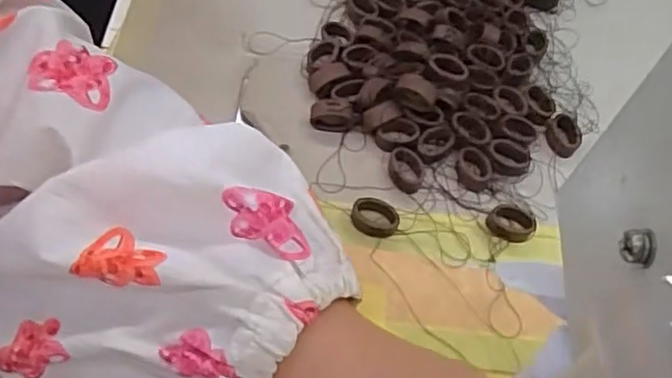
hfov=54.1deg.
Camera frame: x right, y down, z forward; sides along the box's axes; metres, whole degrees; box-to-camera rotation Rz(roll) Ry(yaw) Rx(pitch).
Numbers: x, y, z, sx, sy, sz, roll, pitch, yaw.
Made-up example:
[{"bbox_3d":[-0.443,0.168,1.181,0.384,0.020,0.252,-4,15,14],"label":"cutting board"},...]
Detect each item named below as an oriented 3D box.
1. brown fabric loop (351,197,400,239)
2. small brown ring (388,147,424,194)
[{"bbox_3d":[0.018,0.013,0.299,0.023,0.007,0.015,21,60,6],"label":"brown fabric loop"},{"bbox_3d":[0.034,-0.010,0.313,0.017,0.004,0.023,-2,60,-8],"label":"small brown ring"}]

